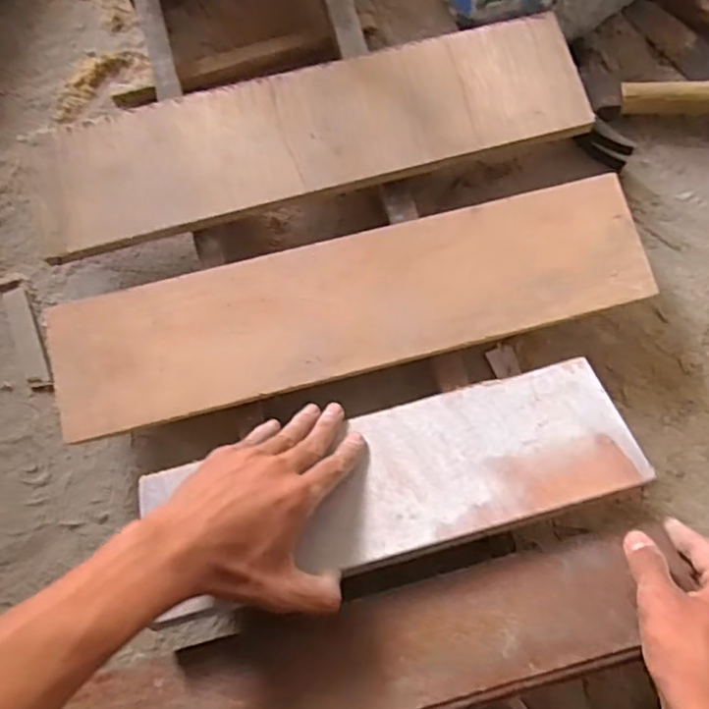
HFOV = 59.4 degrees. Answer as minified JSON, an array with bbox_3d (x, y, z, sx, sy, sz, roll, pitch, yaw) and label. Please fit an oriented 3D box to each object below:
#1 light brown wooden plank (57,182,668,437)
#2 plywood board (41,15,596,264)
[{"bbox_3d":[-0.001,-0.043,0.501,0.472,0.018,0.110,-14,77,-5],"label":"light brown wooden plank"},{"bbox_3d":[-0.033,-0.191,0.537,0.459,0.023,0.116,-15,77,-5],"label":"plywood board"}]

